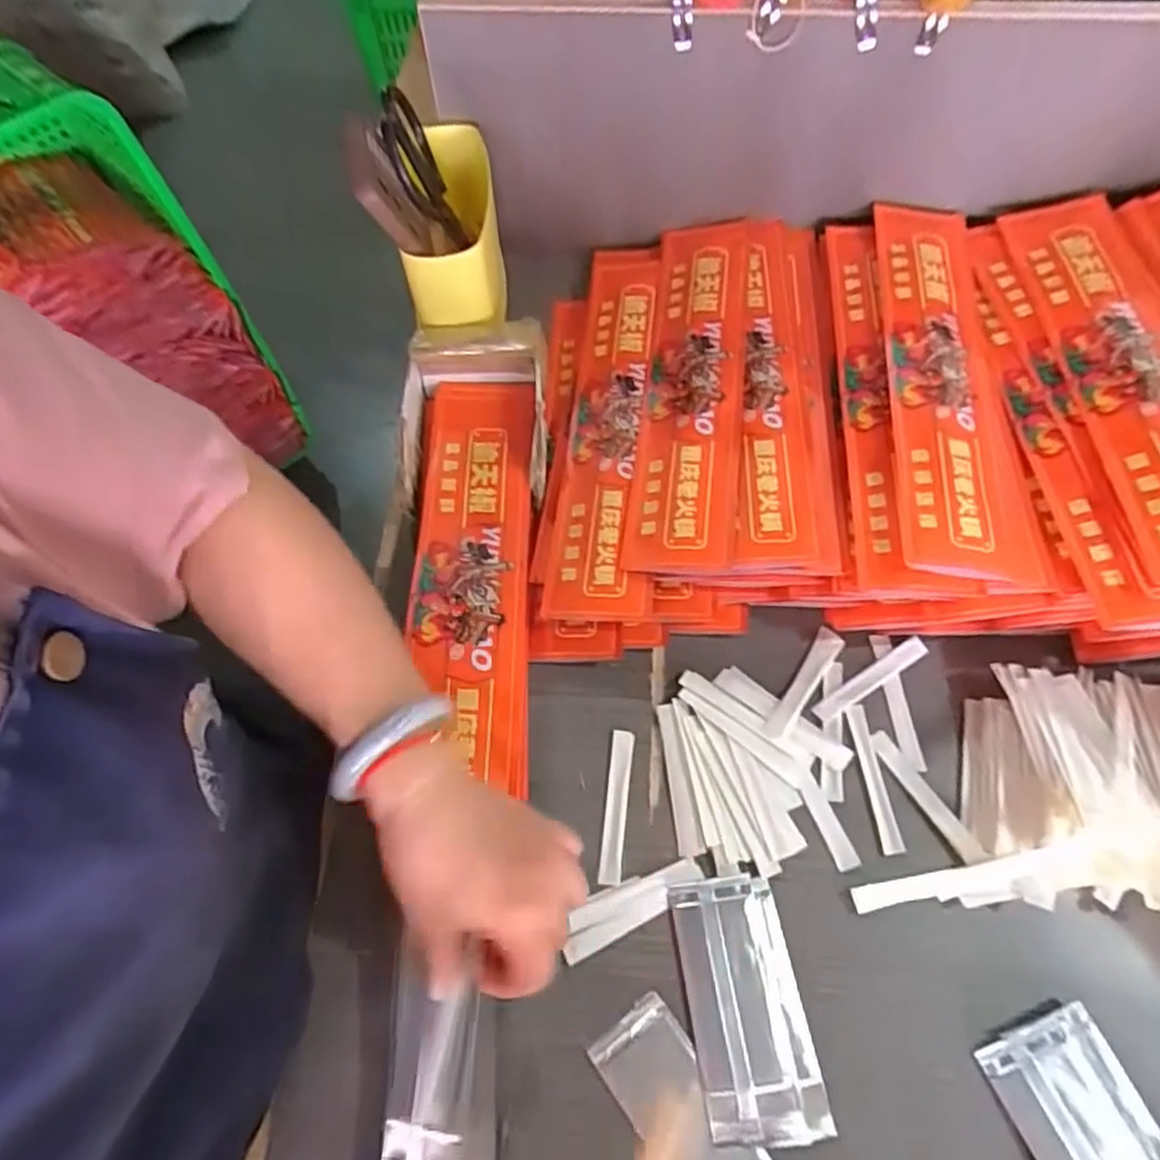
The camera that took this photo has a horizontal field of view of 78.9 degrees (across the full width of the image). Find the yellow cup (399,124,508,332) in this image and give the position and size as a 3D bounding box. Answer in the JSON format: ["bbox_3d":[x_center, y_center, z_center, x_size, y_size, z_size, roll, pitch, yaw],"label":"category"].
[{"bbox_3d":[-0.098,-0.270,0.548,0.066,0.077,0.159,-6,63,-1],"label":"yellow cup"}]

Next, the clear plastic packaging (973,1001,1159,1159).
[{"bbox_3d":[0.264,0.290,0.349,0.065,0.012,0.126,-21,65,-8],"label":"clear plastic packaging"}]

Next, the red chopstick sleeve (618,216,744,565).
[{"bbox_3d":[0.086,-0.154,0.535,0.071,0.019,0.333,7,64,5],"label":"red chopstick sleeve"}]

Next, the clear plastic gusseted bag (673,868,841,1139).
[{"bbox_3d":[0.091,0.232,0.386,0.062,0.005,0.124,-8,63,-2],"label":"clear plastic gusseted bag"}]

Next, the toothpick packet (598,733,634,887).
[{"bbox_3d":[0.023,0.140,0.438,0.013,0.004,0.091,5,64,5],"label":"toothpick packet"}]

